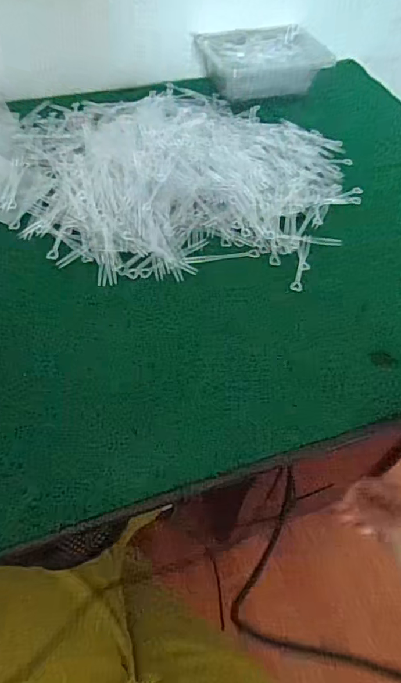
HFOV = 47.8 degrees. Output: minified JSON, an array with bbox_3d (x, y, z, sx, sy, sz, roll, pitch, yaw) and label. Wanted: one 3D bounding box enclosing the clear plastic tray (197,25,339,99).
[{"bbox_3d":[0.094,-0.416,0.680,0.188,0.060,0.130,-18,57,-16],"label":"clear plastic tray"}]

